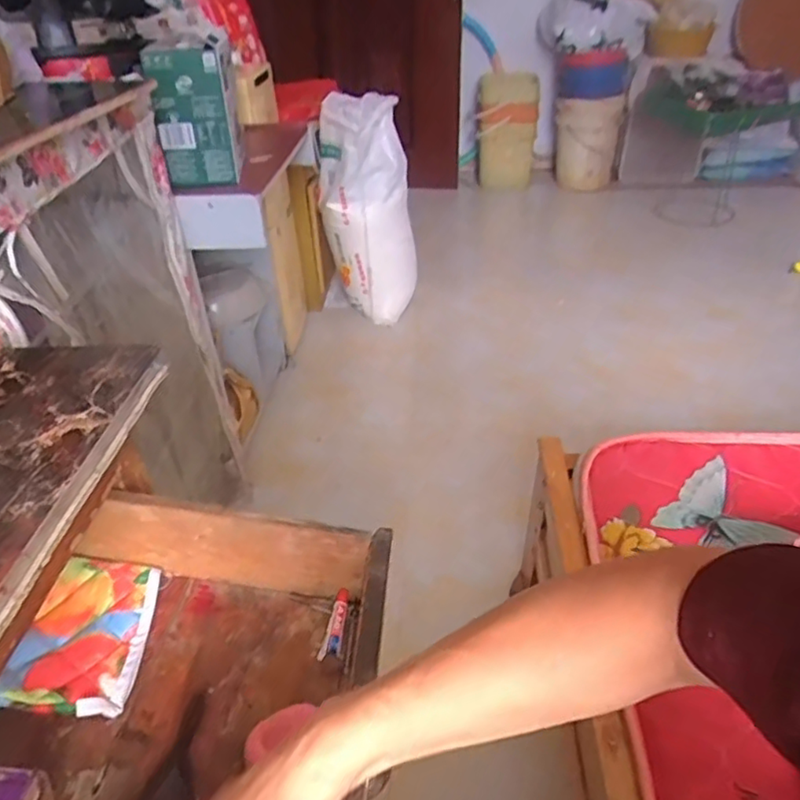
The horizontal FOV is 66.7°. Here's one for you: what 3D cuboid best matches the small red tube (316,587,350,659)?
[{"bbox_3d":[-0.056,0.198,0.537,0.016,0.009,0.065,6,38,10],"label":"small red tube"}]

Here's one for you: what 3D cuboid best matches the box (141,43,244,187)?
[{"bbox_3d":[-0.379,-0.537,1.147,0.139,0.225,0.128,-7,37,-6],"label":"box"}]

